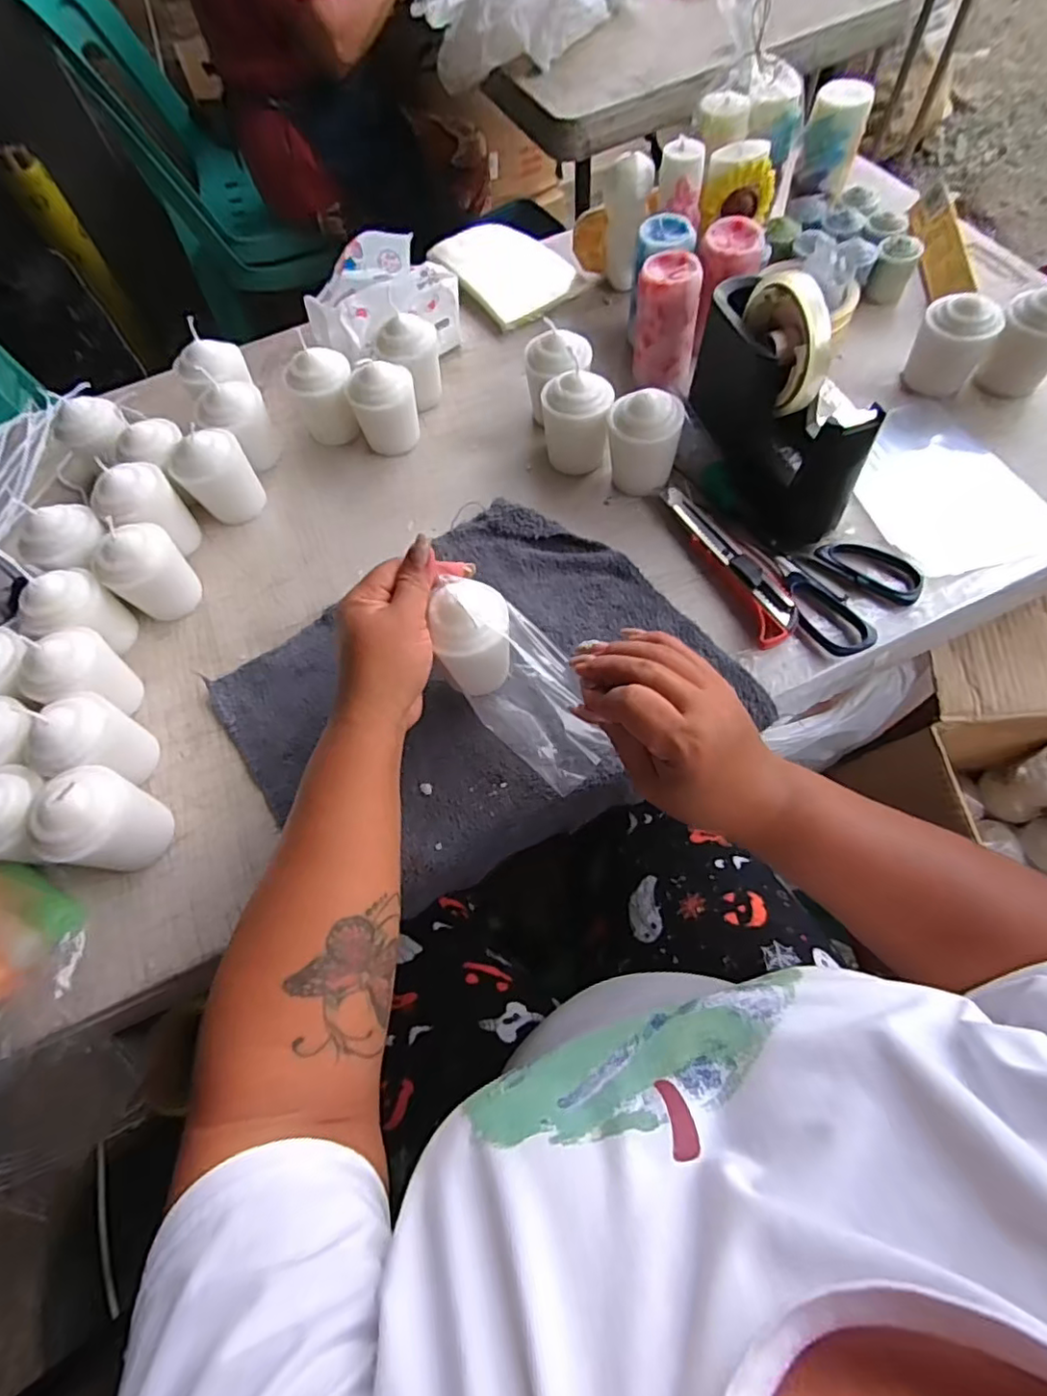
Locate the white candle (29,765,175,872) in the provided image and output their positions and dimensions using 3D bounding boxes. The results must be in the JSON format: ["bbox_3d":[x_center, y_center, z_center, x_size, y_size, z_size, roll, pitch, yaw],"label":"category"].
[{"bbox_3d":[-0.259,0.076,0.373,0.050,0.074,0.056,10,65,8],"label":"white candle"}]

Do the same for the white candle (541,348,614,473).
[{"bbox_3d":[0.045,-0.228,0.501,0.058,0.075,0.048,16,66,11],"label":"white candle"}]

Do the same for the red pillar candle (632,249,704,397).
[{"bbox_3d":[0.126,-0.326,0.528,0.056,0.089,0.060,10,65,8],"label":"red pillar candle"}]

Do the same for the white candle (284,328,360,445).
[{"bbox_3d":[-0.176,-0.265,0.534,0.056,0.073,0.046,-13,64,-3],"label":"white candle"}]

